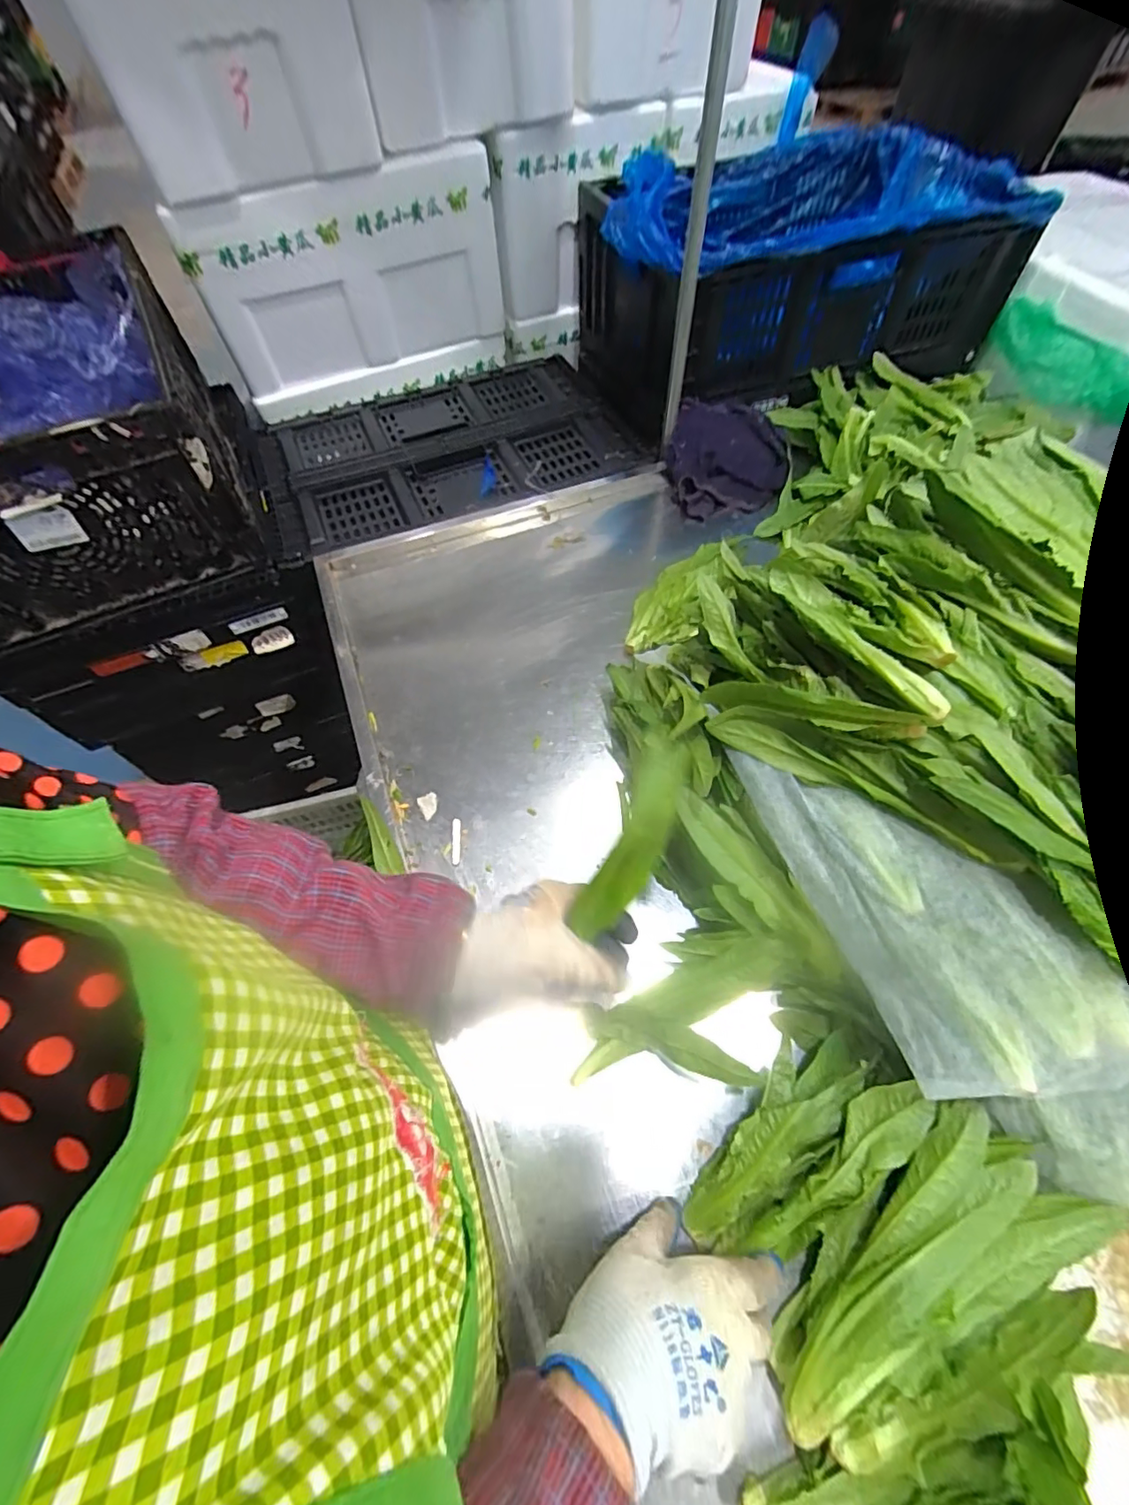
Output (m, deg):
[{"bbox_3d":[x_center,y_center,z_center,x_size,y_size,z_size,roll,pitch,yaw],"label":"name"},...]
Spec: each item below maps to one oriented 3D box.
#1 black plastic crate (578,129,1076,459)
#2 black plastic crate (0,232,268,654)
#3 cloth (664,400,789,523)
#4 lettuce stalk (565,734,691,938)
[{"bbox_3d":[0.346,-0.777,0.896,0.606,0.245,0.423,-15,60,-7],"label":"black plastic crate"},{"bbox_3d":[-0.740,-0.466,0.778,0.406,0.221,0.624,-26,62,-12],"label":"black plastic crate"},{"bbox_3d":[0.236,-0.430,0.799,0.171,0.052,0.186,9,90,10],"label":"cloth"},{"bbox_3d":[0.050,0.061,0.385,0.039,0.020,0.151,25,96,15],"label":"lettuce stalk"}]

